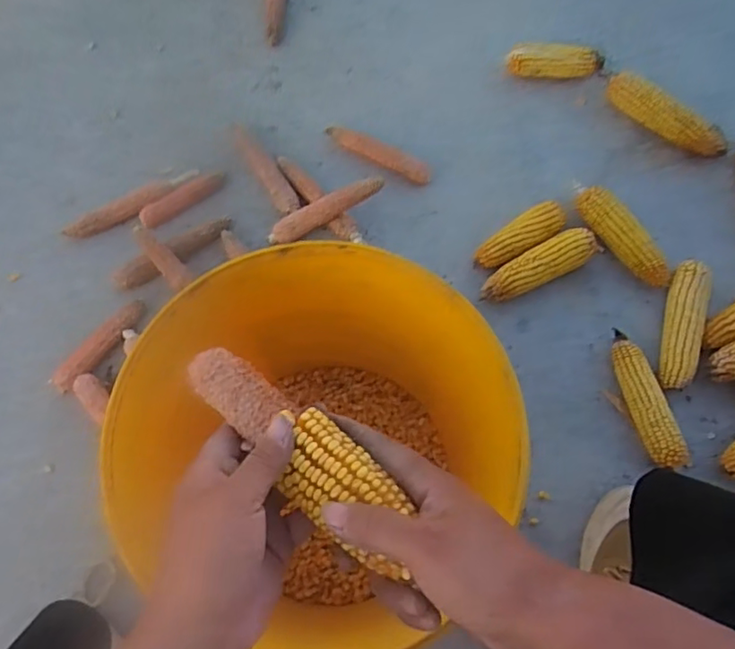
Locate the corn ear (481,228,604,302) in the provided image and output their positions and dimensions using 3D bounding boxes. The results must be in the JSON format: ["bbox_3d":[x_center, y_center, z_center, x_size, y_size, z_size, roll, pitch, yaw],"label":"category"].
[{"bbox_3d":[0.237,-0.081,0.815,0.176,0.055,0.052,-28,73,-11],"label":"corn ear"}]

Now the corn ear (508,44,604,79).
[{"bbox_3d":[0.298,-0.419,0.948,0.145,0.037,0.048,0,70,-1],"label":"corn ear"}]

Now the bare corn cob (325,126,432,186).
[{"bbox_3d":[0.016,-0.256,0.890,0.173,0.023,0.030,29,72,9],"label":"bare corn cob"}]

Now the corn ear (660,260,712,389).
[{"bbox_3d":[0.413,0.001,0.780,0.047,0.046,0.176,14,71,4],"label":"corn ear"}]

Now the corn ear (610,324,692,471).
[{"bbox_3d":[0.350,0.092,0.748,0.047,0.042,0.174,-11,71,-5],"label":"corn ear"}]

